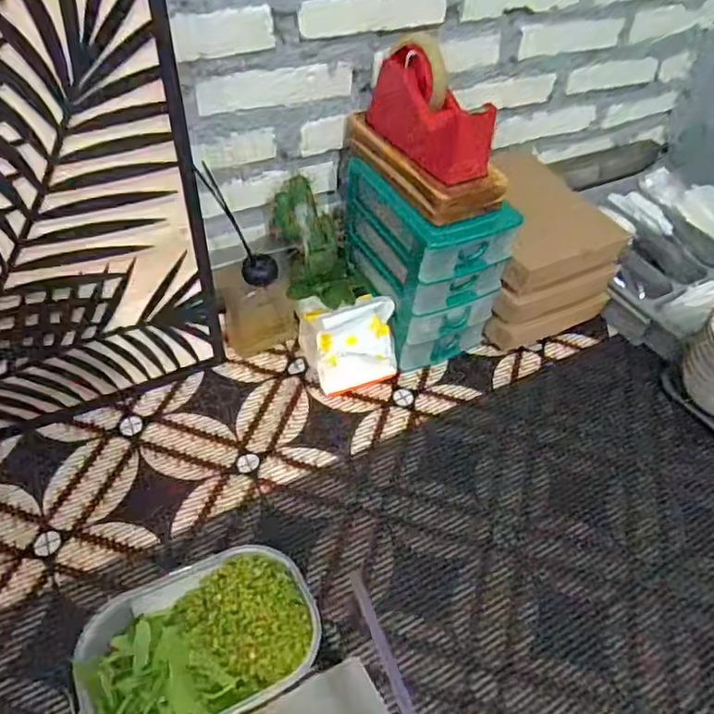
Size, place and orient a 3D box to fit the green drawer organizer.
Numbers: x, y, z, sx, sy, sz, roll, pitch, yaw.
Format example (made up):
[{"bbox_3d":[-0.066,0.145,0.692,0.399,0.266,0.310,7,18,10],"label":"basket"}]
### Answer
[{"bbox_3d":[0.090,-0.128,0.821,0.147,0.217,0.179,-16,49,-21],"label":"green drawer organizer"}]

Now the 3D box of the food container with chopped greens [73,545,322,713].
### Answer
[{"bbox_3d":[-0.133,0.248,0.538,0.188,0.060,0.132,-18,50,-22],"label":"food container with chopped greens"}]

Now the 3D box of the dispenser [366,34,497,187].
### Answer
[{"bbox_3d":[0.080,-0.277,0.695,0.071,0.099,0.156,-23,54,-26],"label":"dispenser"}]

